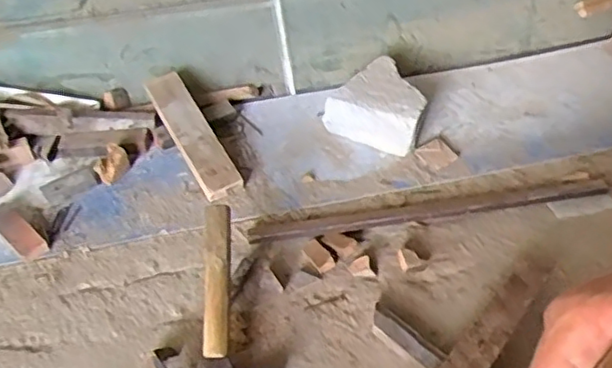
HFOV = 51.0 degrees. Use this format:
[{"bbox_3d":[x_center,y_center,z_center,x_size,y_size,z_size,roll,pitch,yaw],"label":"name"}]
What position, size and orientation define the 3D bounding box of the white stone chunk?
[{"bbox_3d":[0.110,-0.115,0.939,0.134,0.075,0.116,20,52,17],"label":"white stone chunk"}]

